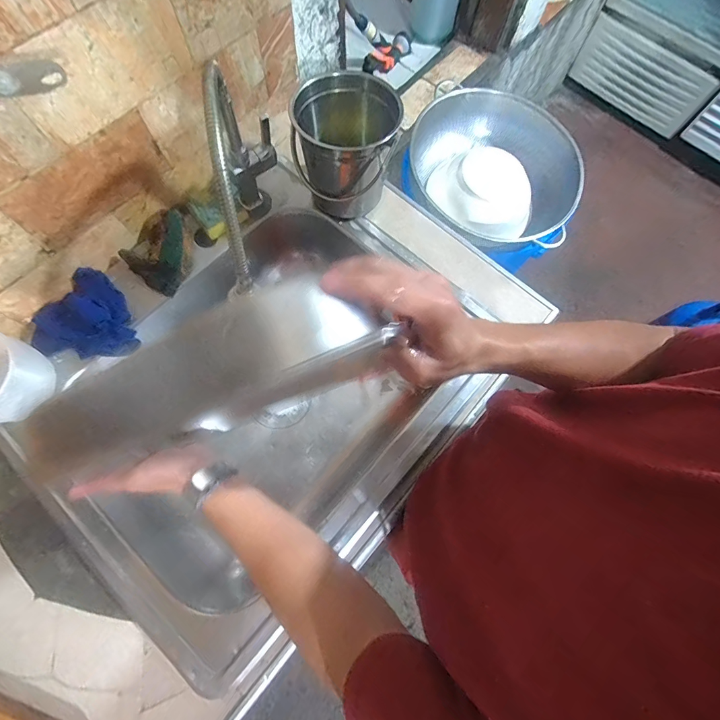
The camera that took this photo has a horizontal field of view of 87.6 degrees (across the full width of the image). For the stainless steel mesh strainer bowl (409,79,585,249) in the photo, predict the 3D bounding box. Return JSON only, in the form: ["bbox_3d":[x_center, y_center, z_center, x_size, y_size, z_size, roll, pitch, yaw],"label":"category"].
[{"bbox_3d":[0.253,-0.348,0.738,0.313,0.121,0.323,0,72,-1],"label":"stainless steel mesh strainer bowl"}]

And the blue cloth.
[{"bbox_3d":[-0.411,-0.066,0.553,0.130,0.050,0.132,-13,73,-5],"label":"blue cloth"}]

